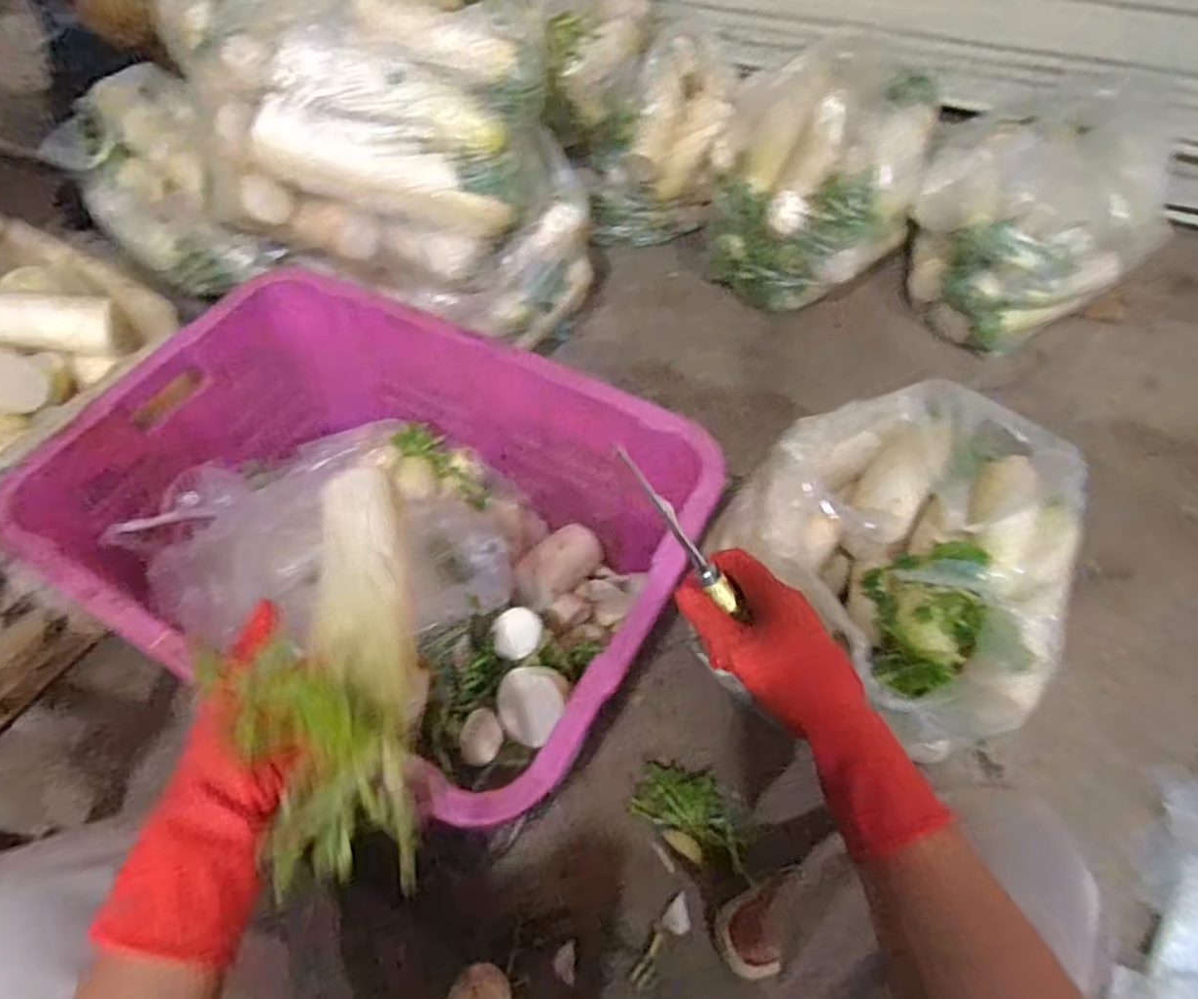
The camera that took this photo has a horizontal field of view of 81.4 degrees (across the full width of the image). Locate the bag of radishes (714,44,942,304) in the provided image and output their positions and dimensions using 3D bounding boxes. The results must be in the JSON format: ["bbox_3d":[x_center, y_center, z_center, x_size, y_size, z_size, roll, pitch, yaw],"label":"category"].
[{"bbox_3d":[0.414,-0.618,1.317,0.367,0.347,0.352,18,56,10],"label":"bag of radishes"}]

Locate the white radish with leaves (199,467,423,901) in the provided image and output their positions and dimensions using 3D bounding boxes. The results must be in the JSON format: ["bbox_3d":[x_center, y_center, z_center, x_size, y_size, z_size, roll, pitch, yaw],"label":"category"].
[{"bbox_3d":[-0.180,0.095,0.484,0.106,0.071,0.304,-7,49,-7],"label":"white radish with leaves"}]

